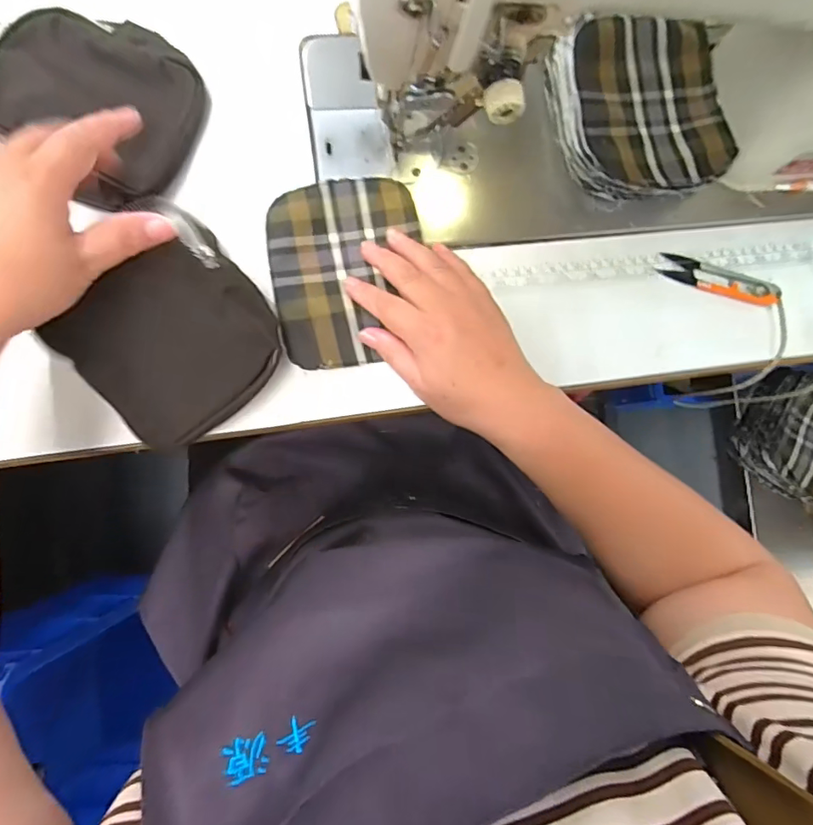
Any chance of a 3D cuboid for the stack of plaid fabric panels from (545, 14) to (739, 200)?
[{"bbox_3d":[0.187,-0.240,0.384,0.130,0.038,0.139,-6,86,-9],"label":"stack of plaid fabric panels"}]

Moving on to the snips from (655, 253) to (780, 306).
[{"bbox_3d":[0.259,-0.110,0.393,0.096,0.013,0.025,16,83,-7],"label":"snips"}]

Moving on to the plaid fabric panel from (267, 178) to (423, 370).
[{"bbox_3d":[-0.043,-0.104,0.357,0.109,0.009,0.137,-7,86,-9],"label":"plaid fabric panel"}]

